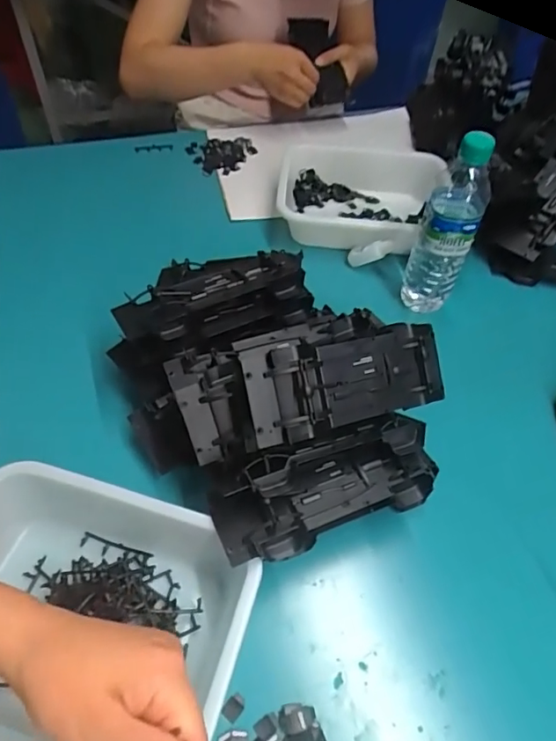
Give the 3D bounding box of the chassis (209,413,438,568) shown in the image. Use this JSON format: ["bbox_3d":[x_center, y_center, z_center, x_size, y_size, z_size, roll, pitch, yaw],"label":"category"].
[{"bbox_3d":[0.045,0.110,0.470,0.202,0.050,0.095,-18,84,-19],"label":"chassis"}]

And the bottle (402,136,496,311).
[{"bbox_3d":[0.200,-0.165,0.625,0.064,0.233,0.053,22,55,13],"label":"bottle"}]

